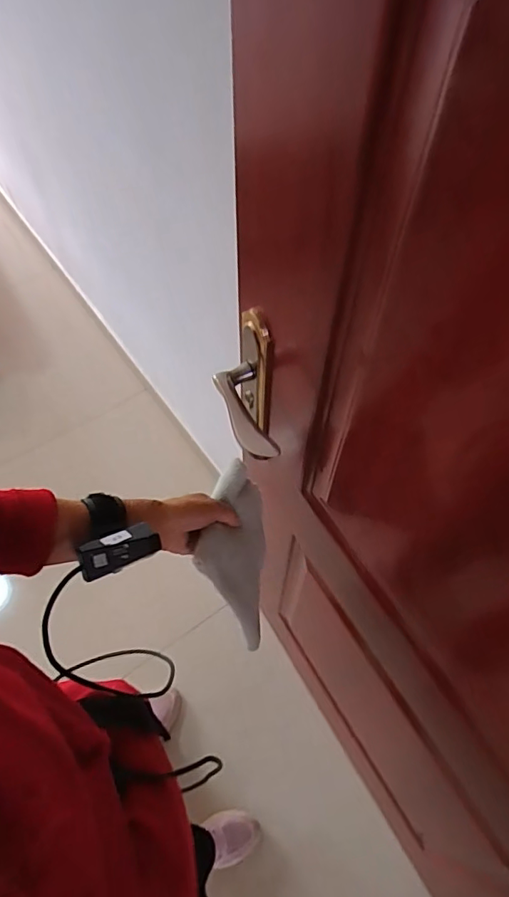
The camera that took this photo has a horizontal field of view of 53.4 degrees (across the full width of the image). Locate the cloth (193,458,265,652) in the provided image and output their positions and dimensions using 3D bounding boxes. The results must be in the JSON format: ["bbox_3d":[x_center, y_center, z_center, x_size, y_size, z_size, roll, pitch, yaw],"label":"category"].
[{"bbox_3d":[-0.025,0.117,0.591,0.031,0.109,0.208,-19,63,39],"label":"cloth"}]

